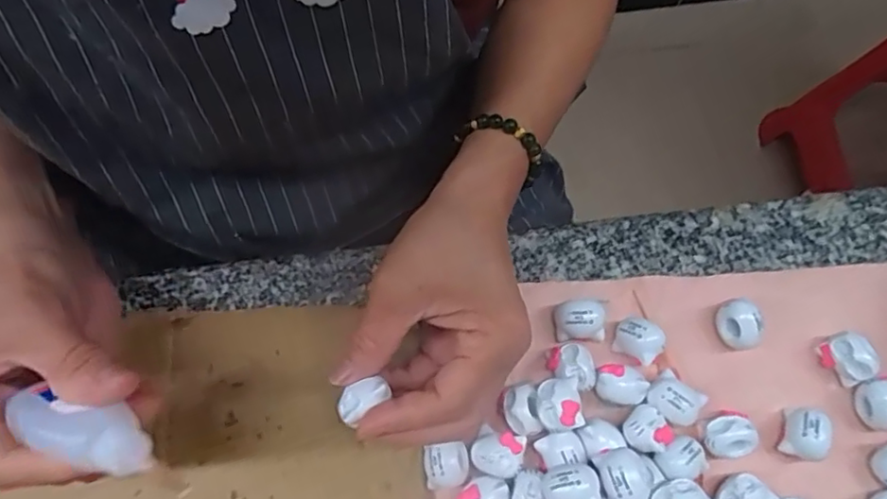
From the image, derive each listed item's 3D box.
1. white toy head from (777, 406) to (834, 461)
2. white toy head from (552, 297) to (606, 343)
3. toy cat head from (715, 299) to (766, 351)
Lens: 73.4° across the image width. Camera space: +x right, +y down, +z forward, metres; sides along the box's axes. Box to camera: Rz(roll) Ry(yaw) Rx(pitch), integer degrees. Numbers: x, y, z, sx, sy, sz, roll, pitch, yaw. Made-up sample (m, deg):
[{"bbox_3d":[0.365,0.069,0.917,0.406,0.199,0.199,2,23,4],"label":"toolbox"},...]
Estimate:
[{"bbox_3d":[0.181,0.093,0.299,0.016,0.023,0.024,23,73,8],"label":"white toy head"},{"bbox_3d":[0.072,0.038,0.316,0.025,0.021,0.021,-1,72,0],"label":"white toy head"},{"bbox_3d":[0.155,0.041,0.316,0.018,0.022,0.025,-20,73,-6],"label":"toy cat head"}]

